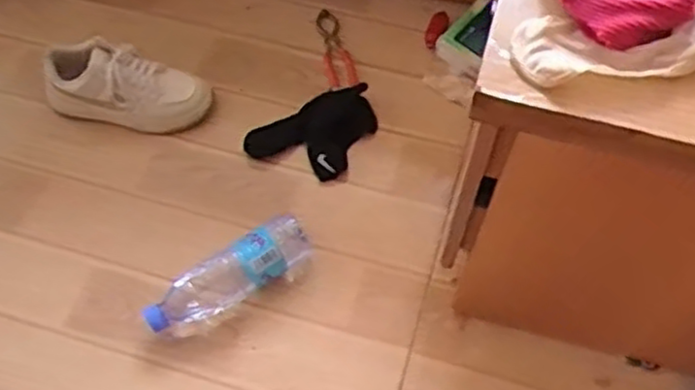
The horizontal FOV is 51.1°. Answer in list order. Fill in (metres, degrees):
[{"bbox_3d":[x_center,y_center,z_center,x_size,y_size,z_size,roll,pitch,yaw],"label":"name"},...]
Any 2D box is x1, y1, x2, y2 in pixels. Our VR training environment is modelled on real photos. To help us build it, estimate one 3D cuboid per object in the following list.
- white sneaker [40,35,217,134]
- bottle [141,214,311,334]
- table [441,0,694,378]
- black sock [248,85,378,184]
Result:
[{"bbox_3d":[-0.320,-0.159,1.042,0.248,0.102,0.099,10,62,6],"label":"white sneaker"},{"bbox_3d":[-0.148,0.098,0.890,0.219,0.057,0.070,-28,65,-14],"label":"bottle"},{"bbox_3d":[0.317,-0.097,0.762,0.332,0.481,0.429,15,62,8],"label":"table"},{"bbox_3d":[-0.044,-0.079,1.025,0.182,0.030,0.118,-21,63,-11],"label":"black sock"}]

